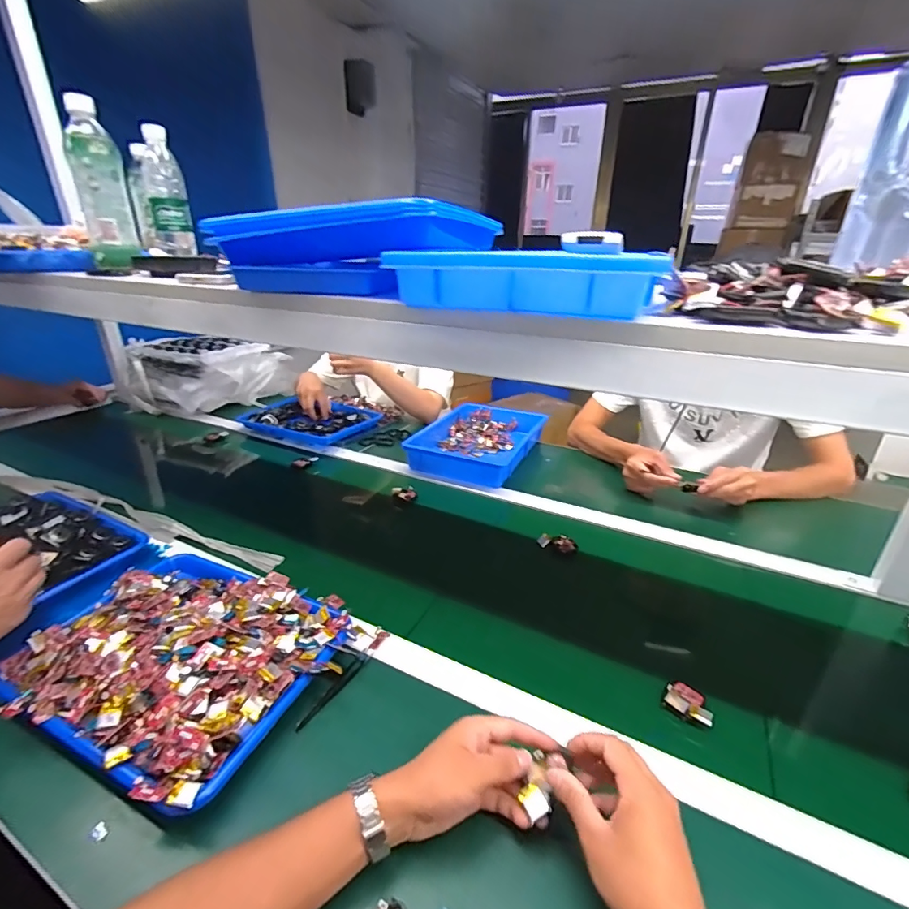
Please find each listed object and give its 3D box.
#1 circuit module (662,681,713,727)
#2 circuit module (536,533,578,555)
[{"bbox_3d":[0.265,0.277,0.515,0.048,0.012,0.049,17,29,32],"label":"circuit module"},{"bbox_3d":[0.179,0.153,0.794,0.066,0.018,0.027,10,26,20],"label":"circuit module"}]

